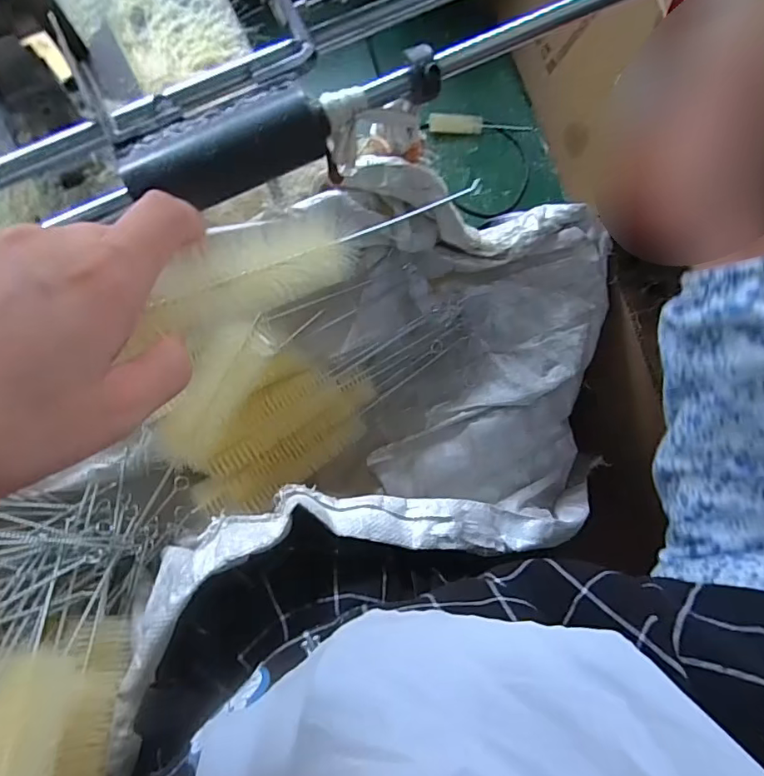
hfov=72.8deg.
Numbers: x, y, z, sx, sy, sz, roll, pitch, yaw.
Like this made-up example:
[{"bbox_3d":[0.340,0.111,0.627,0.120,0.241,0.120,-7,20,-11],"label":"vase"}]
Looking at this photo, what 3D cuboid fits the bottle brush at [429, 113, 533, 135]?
[{"bbox_3d":[0.204,-0.535,1.054,0.219,0.021,0.030,-1,89,-7],"label":"bottle brush"}]

